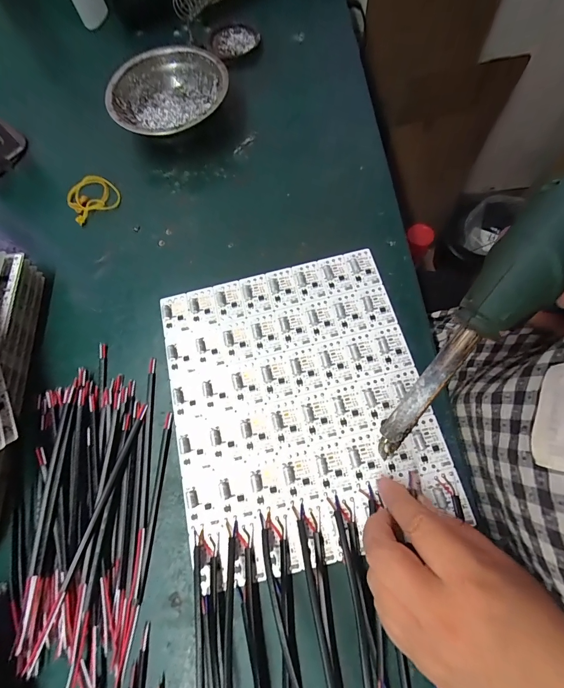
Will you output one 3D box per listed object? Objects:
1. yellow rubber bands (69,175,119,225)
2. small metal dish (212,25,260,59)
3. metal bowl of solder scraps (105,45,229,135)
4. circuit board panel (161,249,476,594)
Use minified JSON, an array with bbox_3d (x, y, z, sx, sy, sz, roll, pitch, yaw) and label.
[{"bbox_3d":[-0.203,-0.156,0.348,0.052,0.009,0.047,-36,74,-9],"label":"yellow rubber bands"},{"bbox_3d":[-0.060,-0.370,0.397,0.056,0.007,0.055,-1,72,2],"label":"small metal dish"},{"bbox_3d":[-0.118,-0.259,0.355,0.120,0.043,0.113,-1,72,2],"label":"metal bowl of solder scraps"},{"bbox_3d":[0.012,0.040,0.270,0.199,0.007,0.229,-14,71,-2],"label":"circuit board panel"}]

